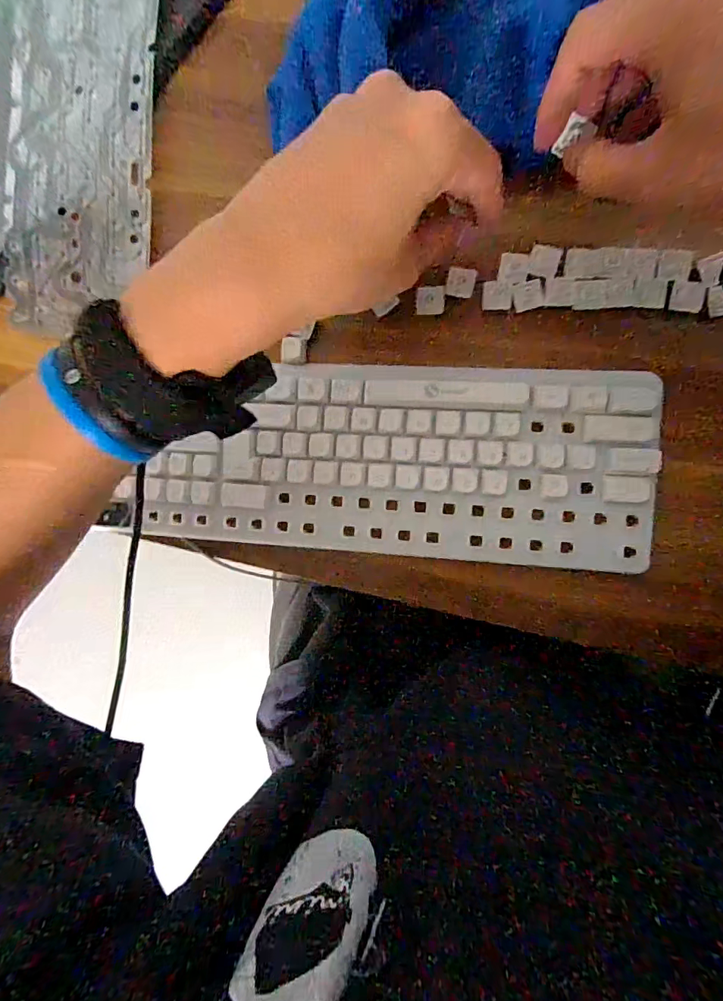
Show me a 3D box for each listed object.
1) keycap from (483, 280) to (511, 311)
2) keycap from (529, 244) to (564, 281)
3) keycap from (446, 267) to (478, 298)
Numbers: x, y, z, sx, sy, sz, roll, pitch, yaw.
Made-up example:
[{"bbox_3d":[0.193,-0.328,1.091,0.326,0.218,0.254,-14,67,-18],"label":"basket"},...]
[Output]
[{"bbox_3d":[0.089,-0.134,0.284,0.018,0.004,0.018,0,93,9],"label":"keycap"},{"bbox_3d":[0.118,-0.153,0.278,0.019,0.004,0.018,14,95,8],"label":"keycap"},{"bbox_3d":[0.065,-0.144,0.284,0.018,0.004,0.017,9,95,8],"label":"keycap"}]

